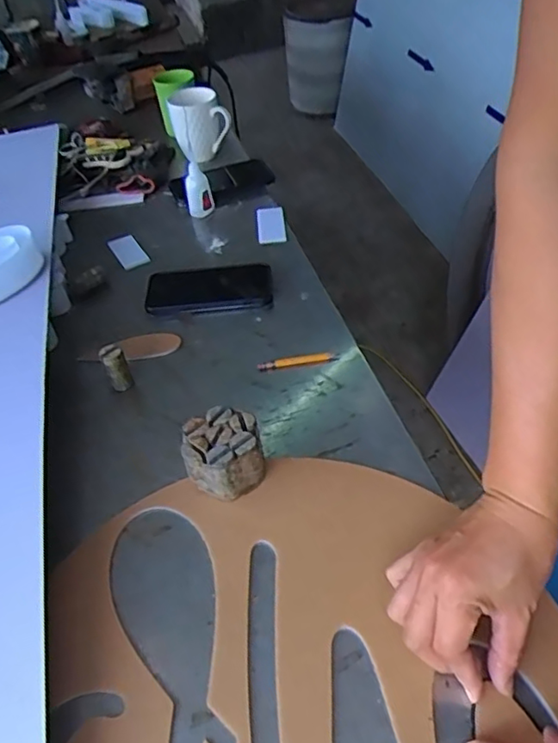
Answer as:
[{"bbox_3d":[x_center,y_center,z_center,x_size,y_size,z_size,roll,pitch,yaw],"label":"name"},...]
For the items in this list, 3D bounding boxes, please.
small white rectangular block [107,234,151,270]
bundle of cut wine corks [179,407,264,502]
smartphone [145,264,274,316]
[{"bbox_3d":[-0.222,-0.177,0.877,0.039,0.010,0.075,-28,56,-13],"label":"small white rectangular block"},{"bbox_3d":[-0.052,0.078,0.563,0.069,0.055,0.071,-13,45,-7],"label":"bundle of cut wine corks"},{"bbox_3d":[-0.090,-0.108,0.781,0.161,0.014,0.082,-6,45,1],"label":"smartphone"}]

